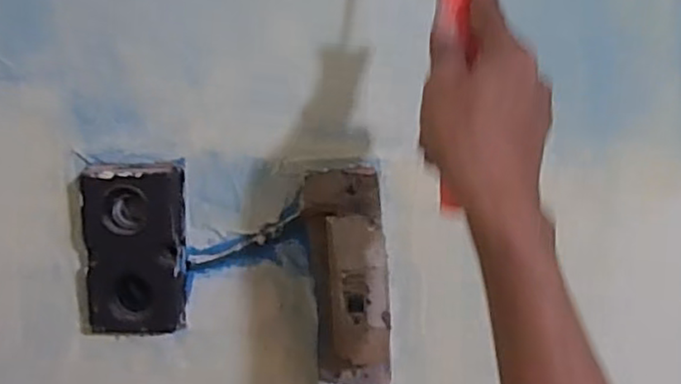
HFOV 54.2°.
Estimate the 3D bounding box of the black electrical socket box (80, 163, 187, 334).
[{"bbox_3d":[-0.169,0.046,0.551,0.076,0.135,0.033,3,8,1],"label":"black electrical socket box"}]

